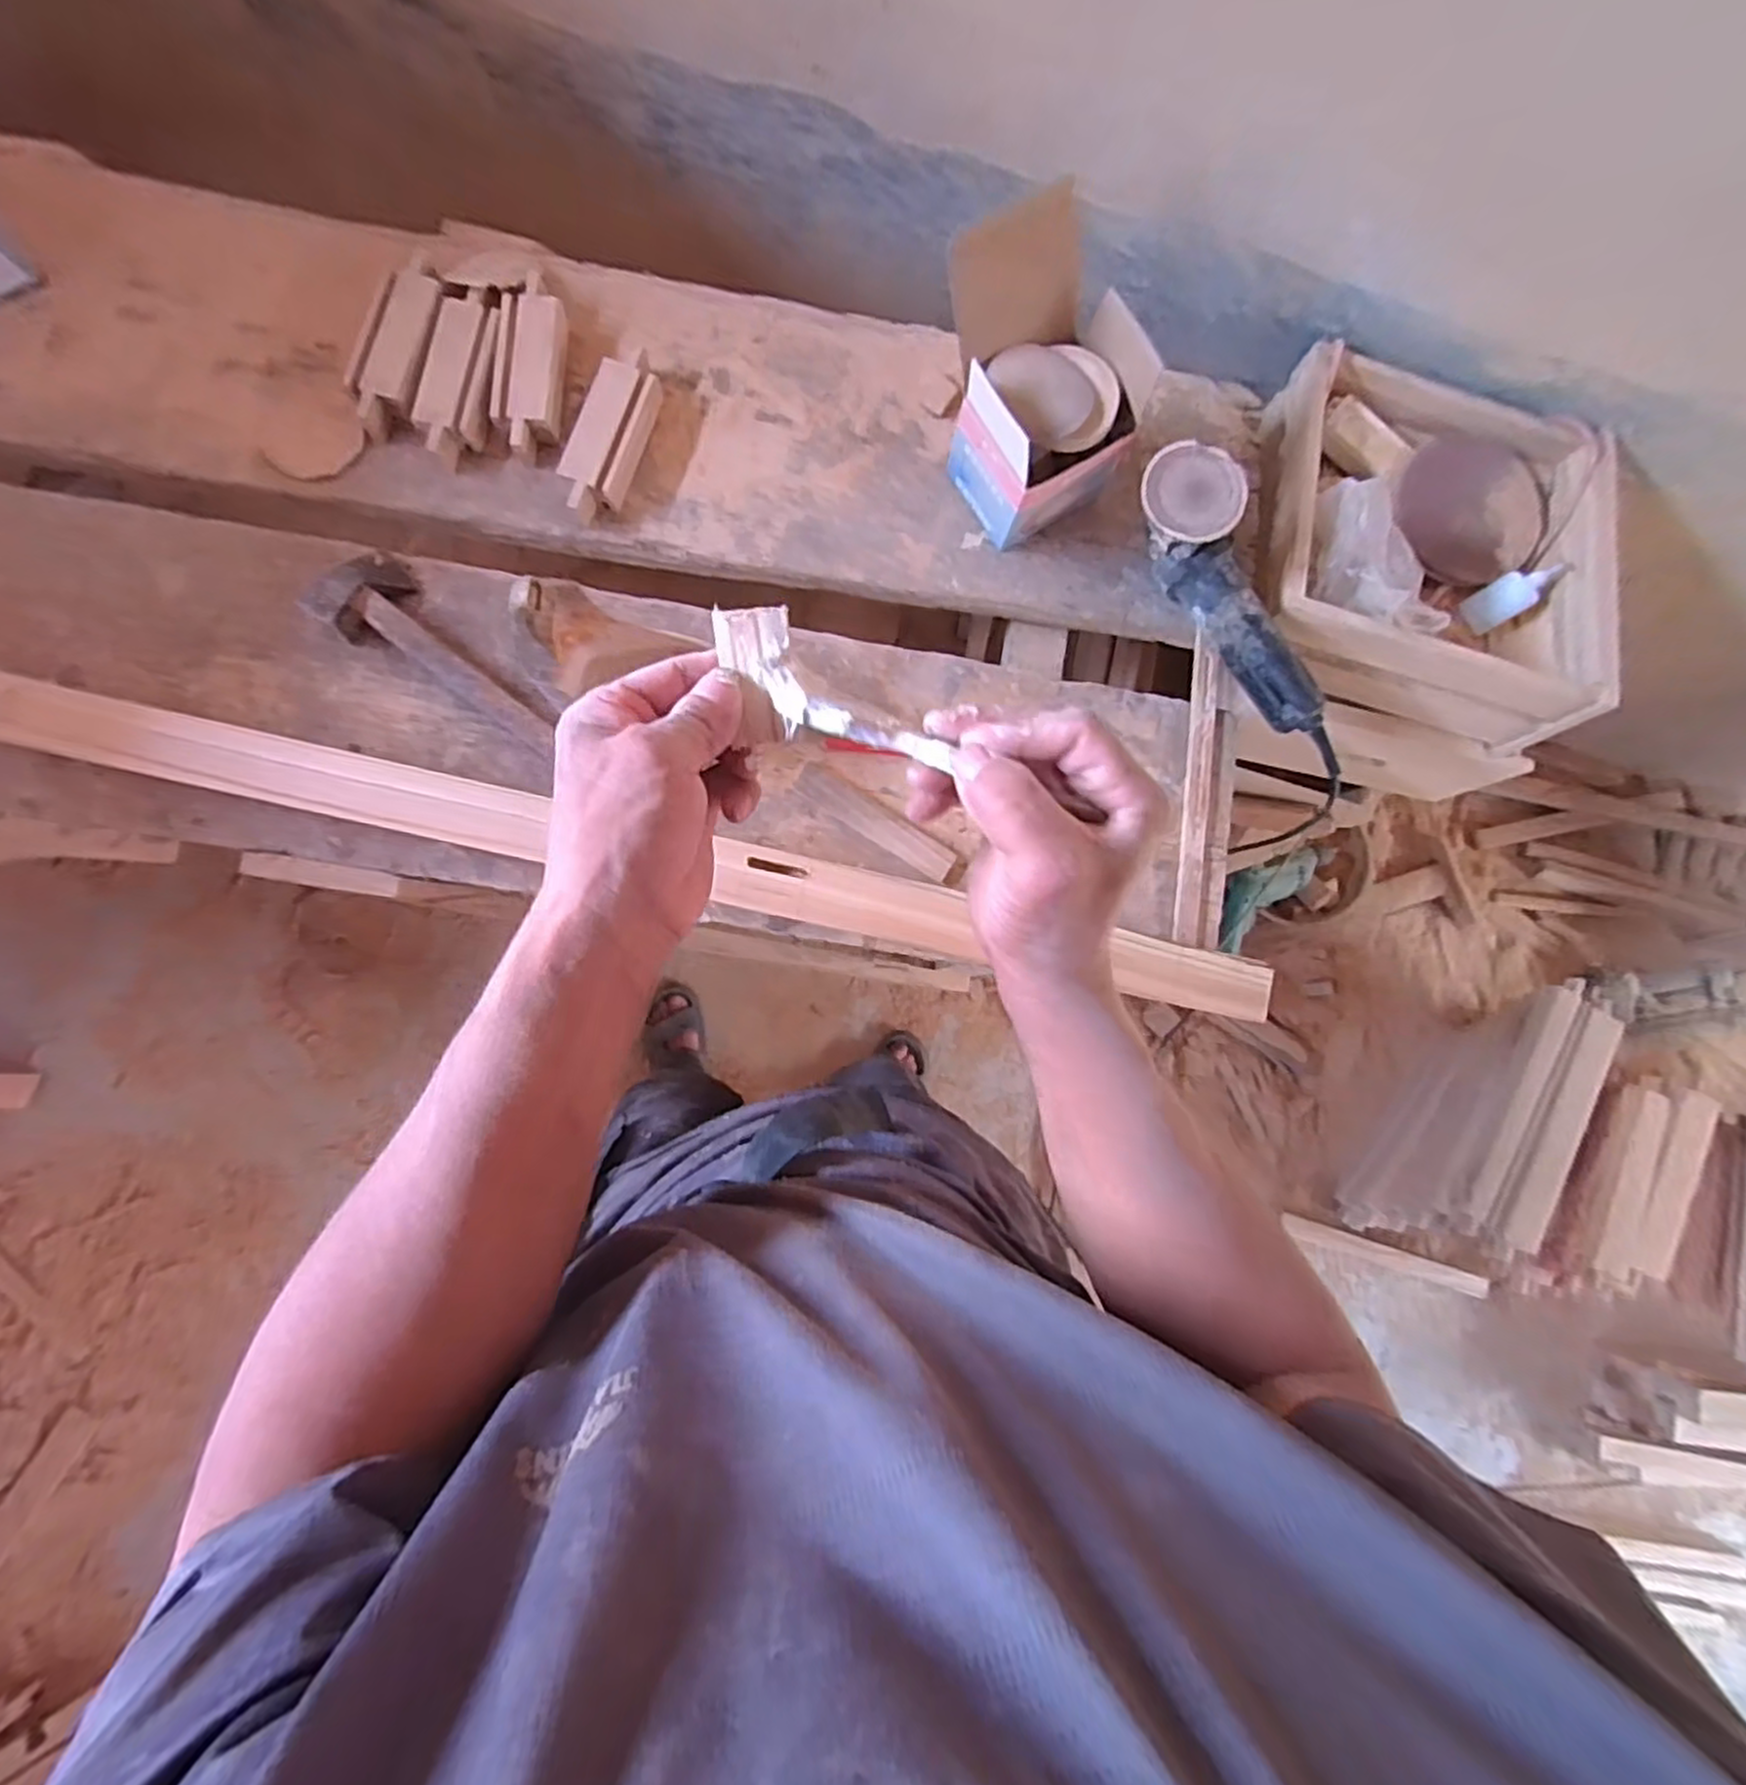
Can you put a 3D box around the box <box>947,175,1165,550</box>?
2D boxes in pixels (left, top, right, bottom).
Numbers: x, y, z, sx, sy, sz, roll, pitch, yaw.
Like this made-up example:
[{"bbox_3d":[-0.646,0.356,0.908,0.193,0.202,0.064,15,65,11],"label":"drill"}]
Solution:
[{"bbox_3d":[0.150,-0.460,0.714,0.139,0.194,0.167,-30,86,-8],"label":"box"}]

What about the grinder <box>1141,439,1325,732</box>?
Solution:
[{"bbox_3d":[0.339,-0.283,0.747,0.081,0.081,0.291,-33,99,-8],"label":"grinder"}]

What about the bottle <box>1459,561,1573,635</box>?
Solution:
[{"bbox_3d":[0.709,-0.325,0.854,0.097,0.033,0.047,-32,58,31],"label":"bottle"}]

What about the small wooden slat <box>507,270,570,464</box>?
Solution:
[{"bbox_3d":[-0.325,-0.509,0.753,0.040,0.035,0.173,2,83,-4],"label":"small wooden slat"}]

